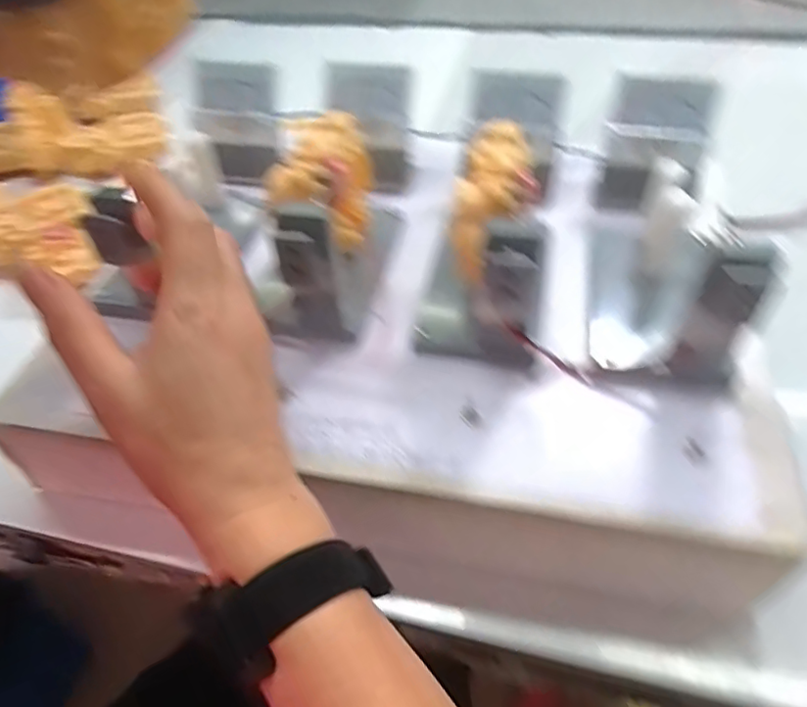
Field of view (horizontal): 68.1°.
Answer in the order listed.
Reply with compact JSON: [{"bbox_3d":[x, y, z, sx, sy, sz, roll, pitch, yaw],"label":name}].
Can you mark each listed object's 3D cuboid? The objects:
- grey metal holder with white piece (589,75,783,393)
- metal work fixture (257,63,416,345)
[{"bbox_3d":[0.138,-0.073,0.332,0.081,0.079,0.198,5,47,11],"label":"grey metal holder with white piece"},{"bbox_3d":[-0.032,-0.103,0.360,0.059,0.080,0.225,10,48,15],"label":"metal work fixture"}]

